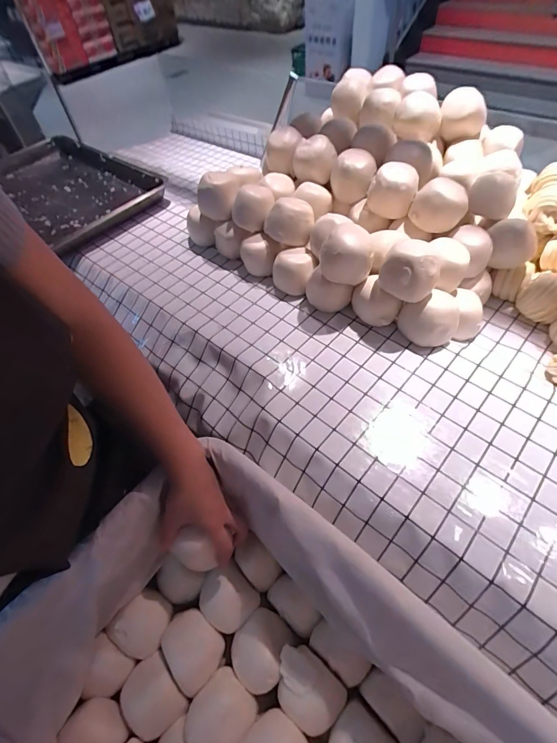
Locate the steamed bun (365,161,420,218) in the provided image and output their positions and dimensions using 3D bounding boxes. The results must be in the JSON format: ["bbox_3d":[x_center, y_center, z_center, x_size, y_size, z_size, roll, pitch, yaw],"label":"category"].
[{"bbox_3d":[0.212,-0.336,0.691,0.083,0.076,0.083,10,55,13],"label":"steamed bun"}]

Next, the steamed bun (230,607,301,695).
[{"bbox_3d":[-0.024,0.383,0.508,0.075,0.042,0.088,26,60,22],"label":"steamed bun"}]

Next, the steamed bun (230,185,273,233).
[{"bbox_3d":[-0.046,-0.334,0.772,0.086,0.069,0.086,-3,53,3],"label":"steamed bun"}]

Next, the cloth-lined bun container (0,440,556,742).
[{"bbox_3d":[-0.007,0.415,0.379,0.594,0.207,0.422,33,62,27],"label":"cloth-lined bun container"}]

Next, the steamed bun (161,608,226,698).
[{"bbox_3d":[-0.123,0.377,0.505,0.088,0.059,0.075,33,63,26],"label":"steamed bun"}]

